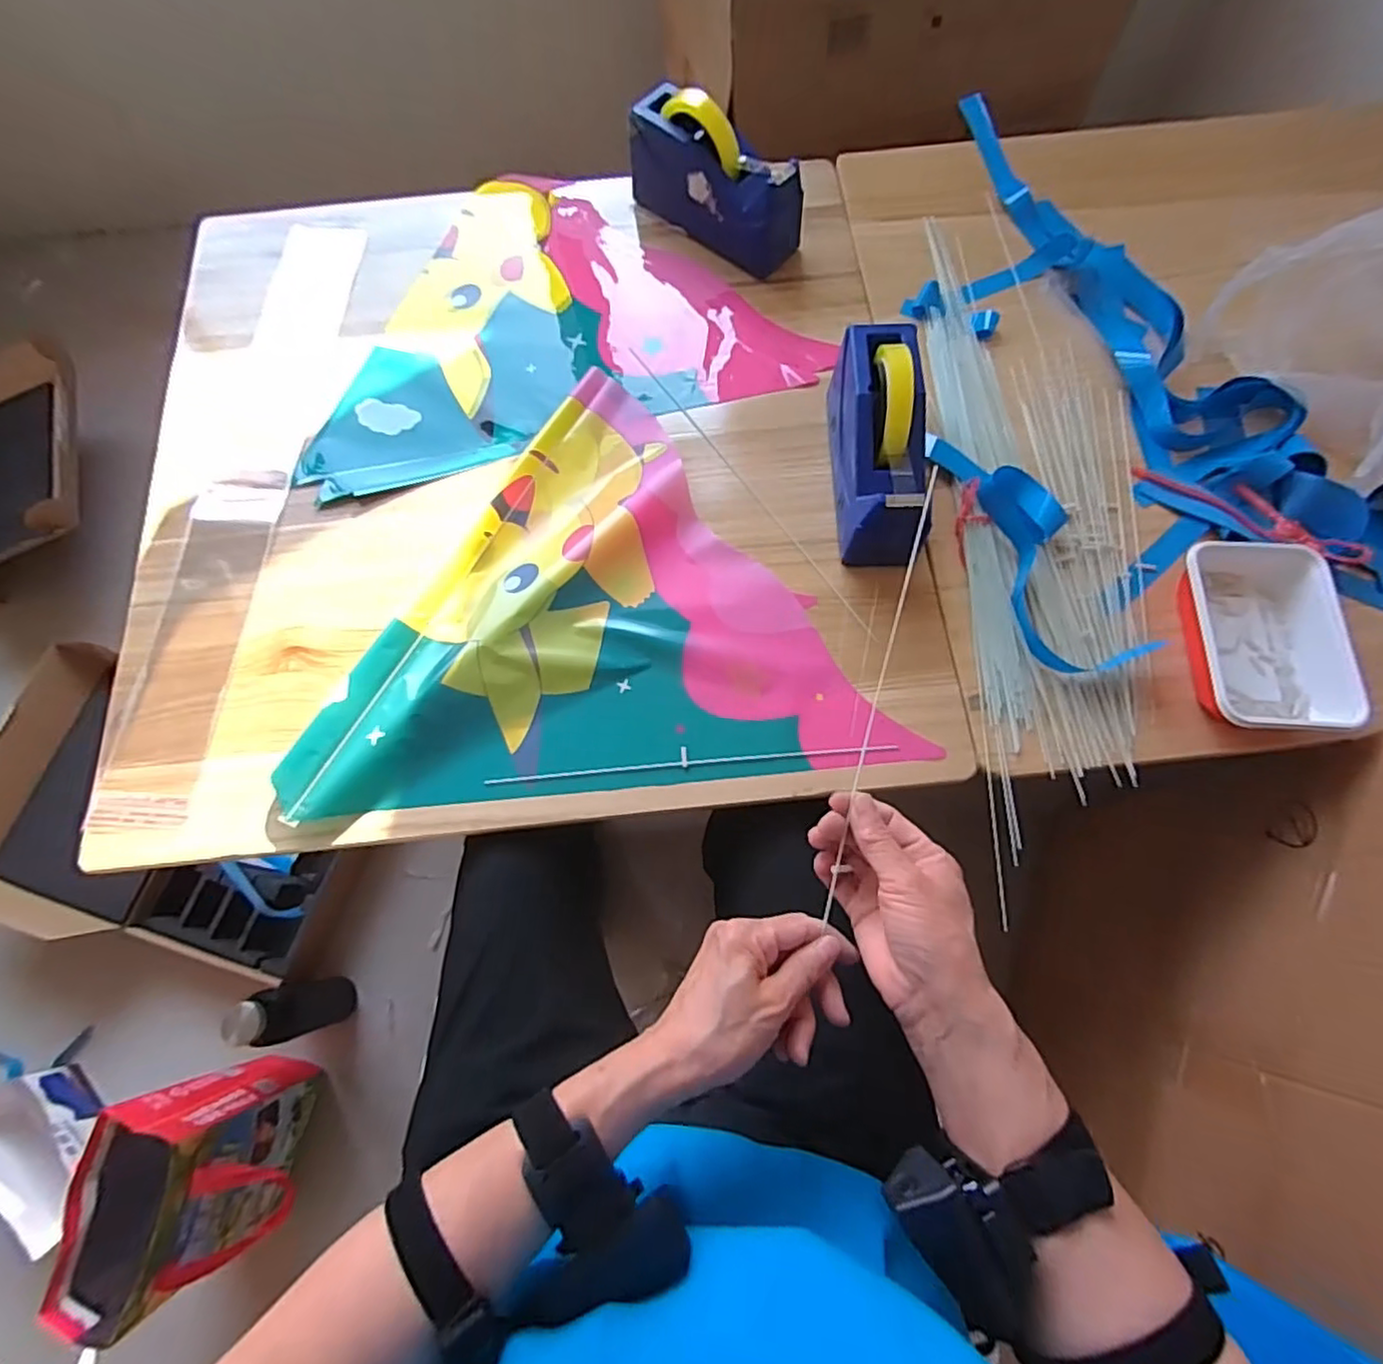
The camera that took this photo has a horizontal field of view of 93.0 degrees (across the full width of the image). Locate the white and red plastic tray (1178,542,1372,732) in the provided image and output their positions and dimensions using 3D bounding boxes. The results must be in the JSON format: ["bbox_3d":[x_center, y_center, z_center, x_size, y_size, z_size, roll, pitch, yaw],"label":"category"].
[{"bbox_3d":[0.487,-0.039,0.566,0.119,0.044,0.171,1,71,2],"label":"white and red plastic tray"}]

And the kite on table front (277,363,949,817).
[{"bbox_3d":[-0.042,-0.009,0.593,0.436,0.024,0.469,29,75,7],"label":"kite on table front"}]

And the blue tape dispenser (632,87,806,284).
[{"bbox_3d":[0.024,-0.546,0.720,0.202,0.116,0.073,38,76,13],"label":"blue tape dispenser"}]

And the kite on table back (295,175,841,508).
[{"bbox_3d":[-0.170,-0.428,0.737,0.536,0.013,0.379,-16,71,-4],"label":"kite on table back"}]

